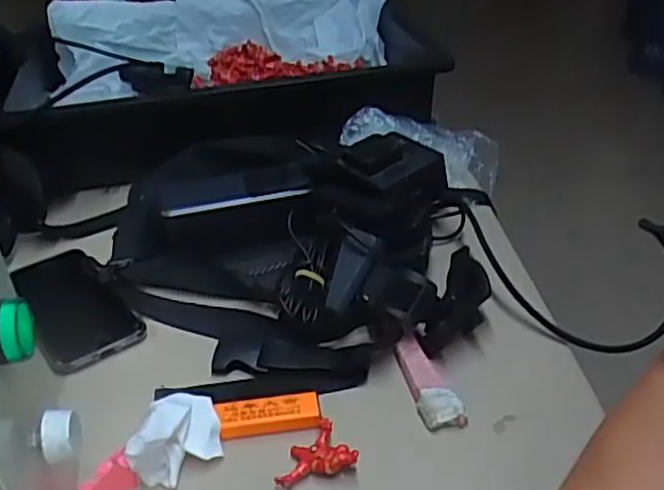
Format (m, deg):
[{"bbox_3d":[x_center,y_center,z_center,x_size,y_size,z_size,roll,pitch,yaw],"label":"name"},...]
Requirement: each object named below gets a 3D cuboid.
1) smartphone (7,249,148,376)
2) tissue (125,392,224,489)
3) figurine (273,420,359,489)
[{"bbox_3d":[-0.202,0.040,0.534,0.070,0.009,0.144,-17,39,-27],"label":"smartphone"},{"bbox_3d":[-0.091,0.112,0.407,0.056,0.037,0.038,-28,44,-37],"label":"tissue"},{"bbox_3d":[-0.012,0.122,0.410,0.046,0.016,0.035,-5,35,-11],"label":"figurine"}]

